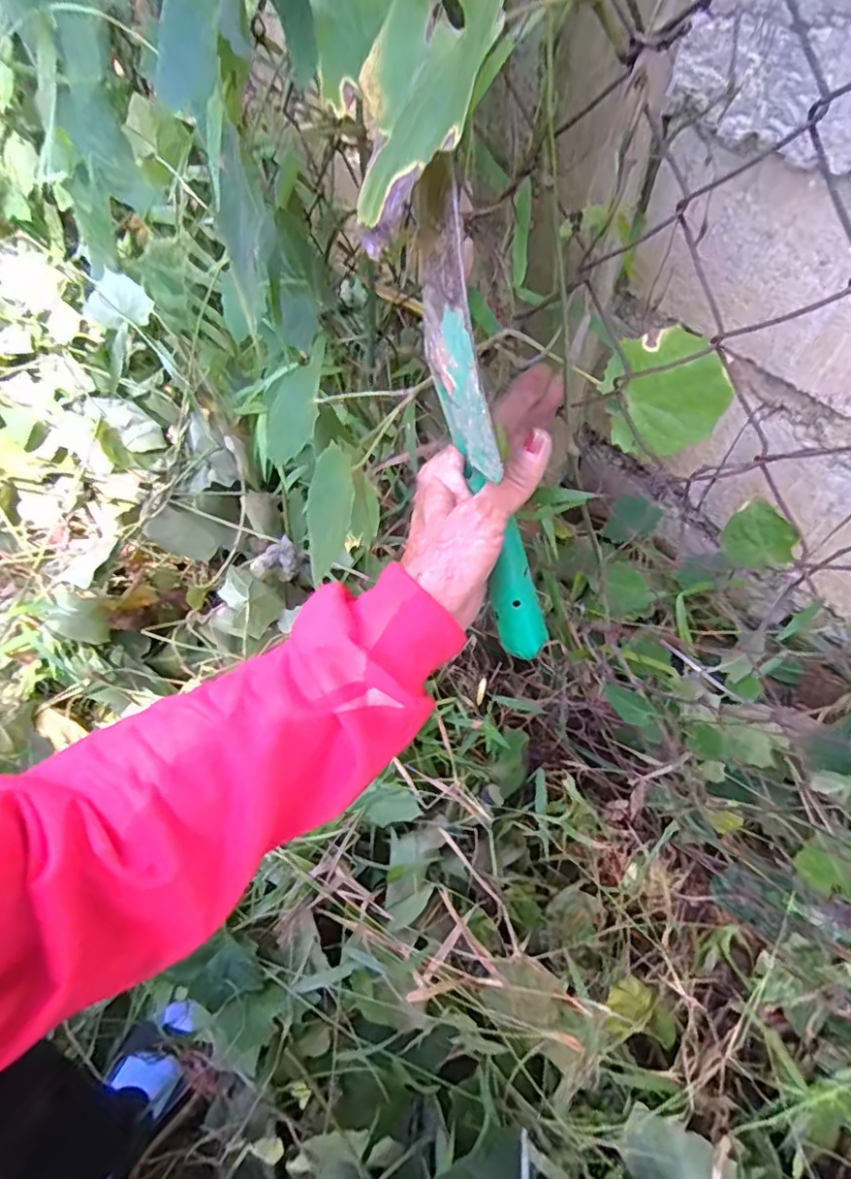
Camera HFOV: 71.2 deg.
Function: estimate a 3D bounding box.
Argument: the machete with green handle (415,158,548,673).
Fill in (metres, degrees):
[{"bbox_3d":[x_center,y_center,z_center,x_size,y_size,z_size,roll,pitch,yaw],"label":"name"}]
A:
[{"bbox_3d":[0.027,-0.056,0.269,0.025,0.224,0.028,-33,38,-18],"label":"machete with green handle"}]

